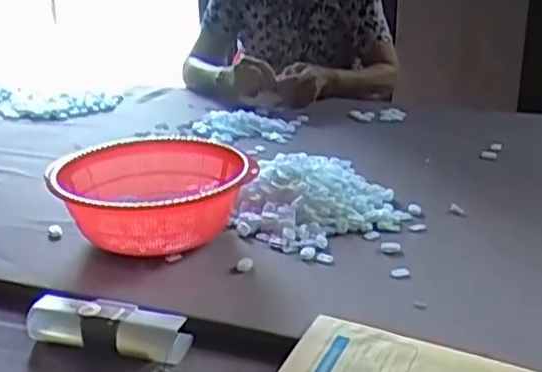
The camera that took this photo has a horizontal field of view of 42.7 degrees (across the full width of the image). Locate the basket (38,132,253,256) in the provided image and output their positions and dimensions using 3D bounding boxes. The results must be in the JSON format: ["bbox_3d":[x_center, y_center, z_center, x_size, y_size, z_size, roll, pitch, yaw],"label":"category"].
[{"bbox_3d":[-0.141,0.020,0.847,0.224,0.101,0.229,13,26,33],"label":"basket"}]

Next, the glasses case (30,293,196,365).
[{"bbox_3d":[-0.153,0.133,0.658,0.157,0.037,0.048,6,23,18],"label":"glasses case"}]

